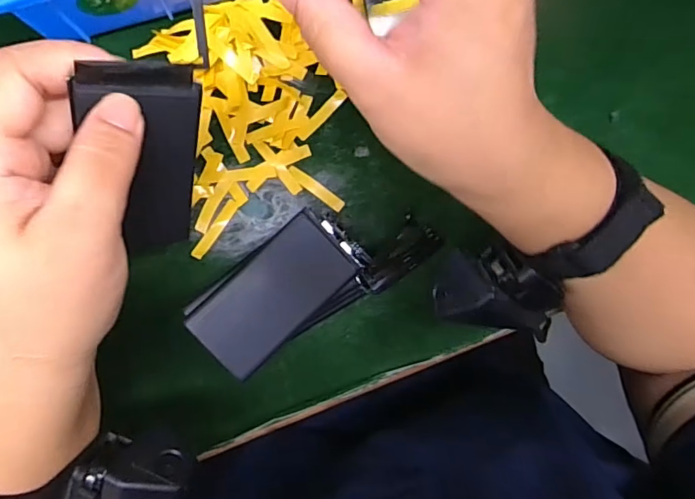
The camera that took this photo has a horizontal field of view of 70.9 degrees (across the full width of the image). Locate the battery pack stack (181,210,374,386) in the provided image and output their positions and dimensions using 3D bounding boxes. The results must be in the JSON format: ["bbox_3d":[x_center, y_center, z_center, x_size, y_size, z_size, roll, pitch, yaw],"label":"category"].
[{"bbox_3d":[-0.037,0.023,0.263,0.091,0.045,0.053,-35,93,-6],"label":"battery pack stack"}]

